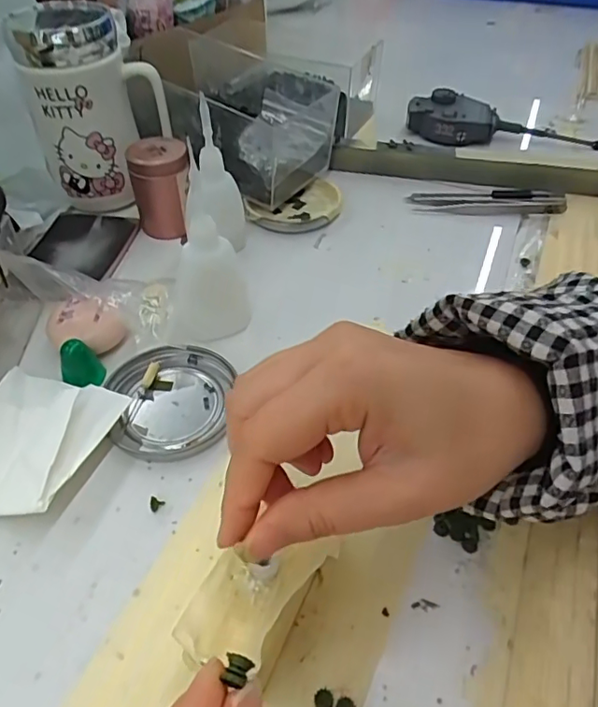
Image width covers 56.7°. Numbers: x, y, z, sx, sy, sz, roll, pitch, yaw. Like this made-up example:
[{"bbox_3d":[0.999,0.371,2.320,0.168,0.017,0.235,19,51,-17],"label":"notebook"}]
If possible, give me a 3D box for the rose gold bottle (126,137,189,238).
[{"bbox_3d":[-0.105,-0.126,0.425,0.043,0.063,0.040,-8,47,-10],"label":"rose gold bottle"}]

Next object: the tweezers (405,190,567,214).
[{"bbox_3d":[0.161,-0.129,0.471,0.131,0.011,0.033,1,46,-1],"label":"tweezers"}]

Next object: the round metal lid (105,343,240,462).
[{"bbox_3d":[-0.077,0.026,0.322,0.069,0.011,0.074,1,46,-1],"label":"round metal lid"}]

